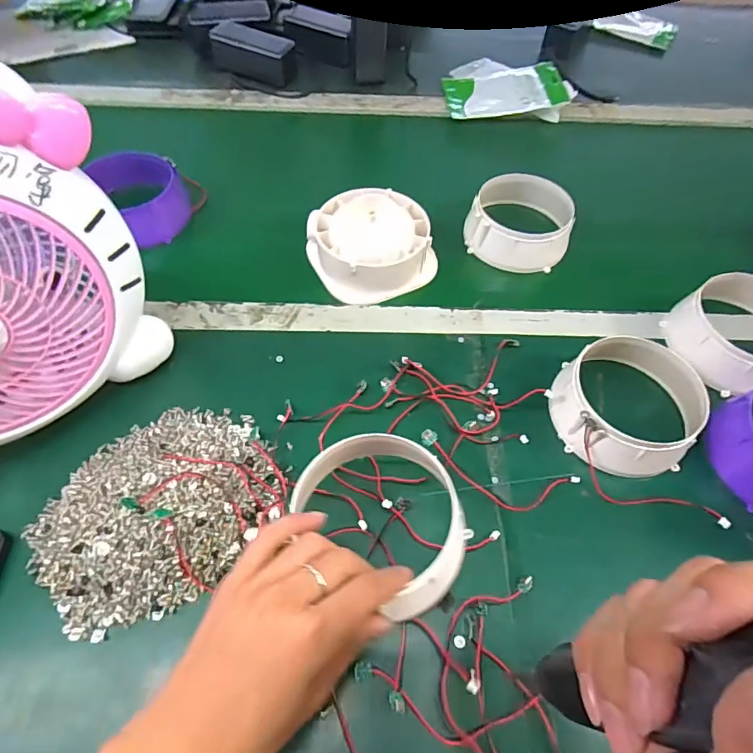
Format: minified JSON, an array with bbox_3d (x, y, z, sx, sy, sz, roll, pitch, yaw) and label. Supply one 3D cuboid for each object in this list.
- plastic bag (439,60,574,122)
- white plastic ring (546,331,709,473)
[{"bbox_3d":[0.207,-0.476,0.790,0.196,0.037,0.170,-5,58,-4],"label":"plastic bag"},{"bbox_3d":[0.232,0.025,0.445,0.124,0.054,0.122,0,58,-1],"label":"white plastic ring"}]

